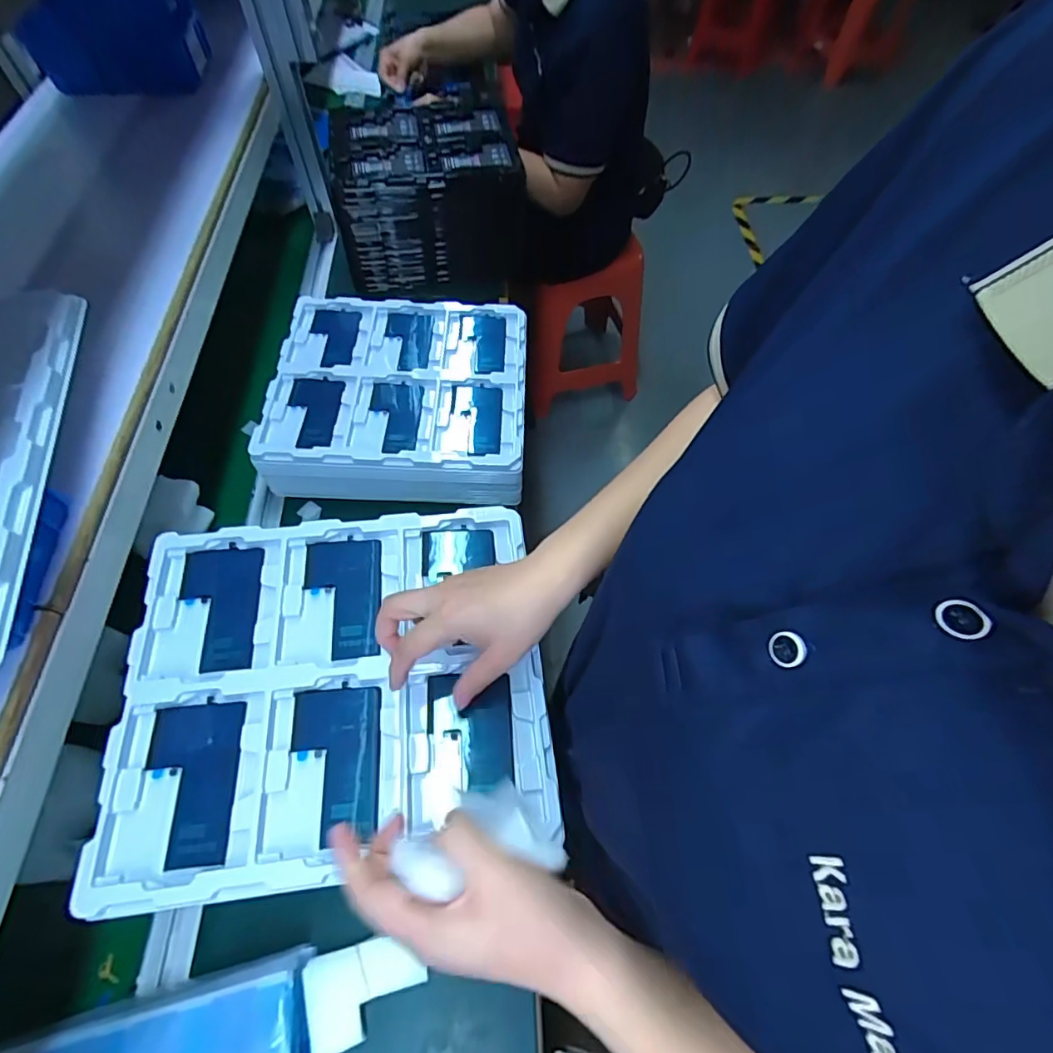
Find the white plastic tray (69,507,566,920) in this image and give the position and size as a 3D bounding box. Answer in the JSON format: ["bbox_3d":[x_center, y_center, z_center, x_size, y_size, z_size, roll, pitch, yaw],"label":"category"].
[{"bbox_3d":[-0.149,0.118,0.437,0.316,0.020,0.276,-5,60,-4],"label":"white plastic tray"}]

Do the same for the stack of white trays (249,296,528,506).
[{"bbox_3d":[-0.165,-0.177,0.749,0.318,0.085,0.279,2,60,0],"label":"stack of white trays"}]

